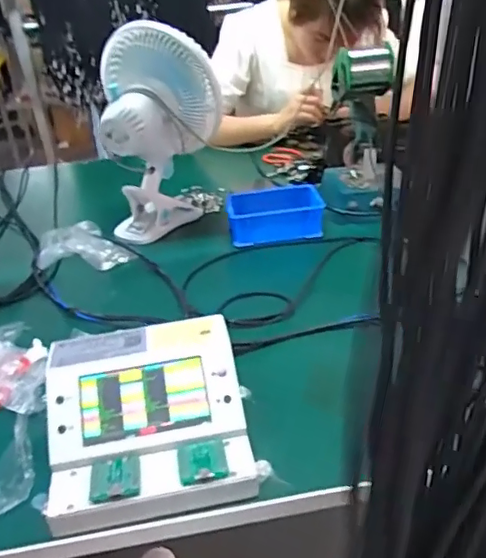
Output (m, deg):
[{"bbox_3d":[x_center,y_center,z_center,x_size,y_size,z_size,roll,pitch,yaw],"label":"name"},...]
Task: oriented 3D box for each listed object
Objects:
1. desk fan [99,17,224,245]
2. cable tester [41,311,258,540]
[{"bbox_3d":[-0.126,-0.222,0.912,0.187,0.295,0.169,-8,31,-3],"label":"desk fan"},{"bbox_3d":[-0.085,0.121,0.513,0.170,0.082,0.160,-9,31,-5],"label":"cable tester"}]

